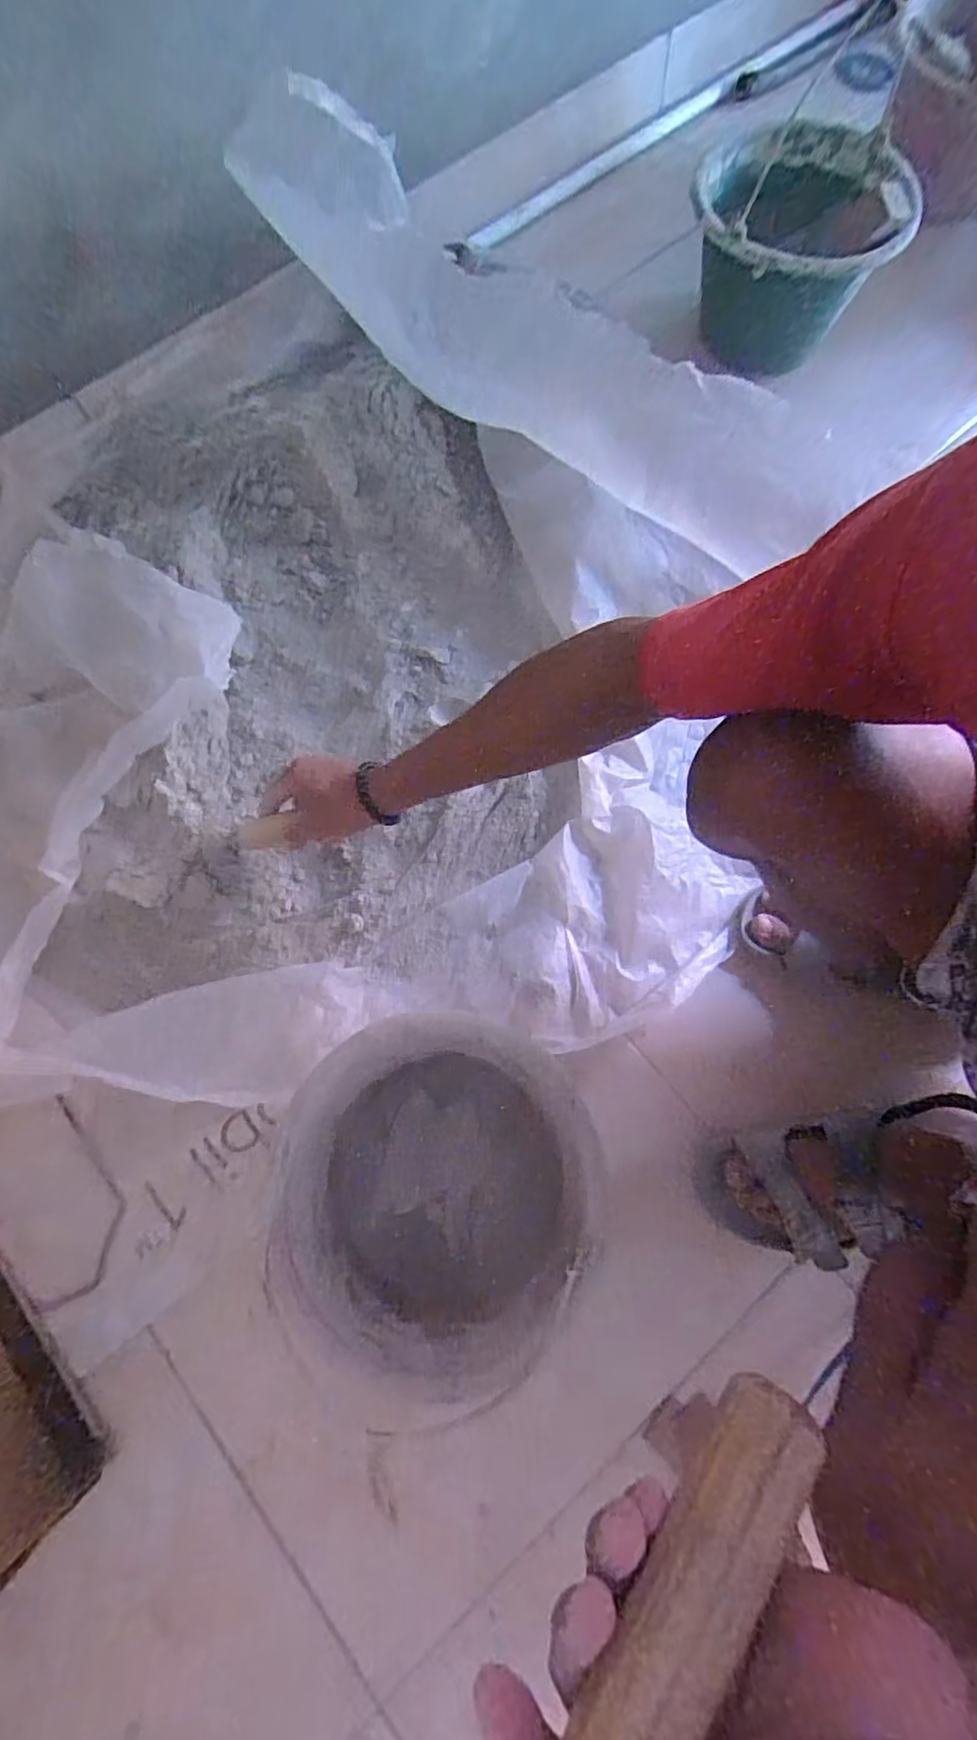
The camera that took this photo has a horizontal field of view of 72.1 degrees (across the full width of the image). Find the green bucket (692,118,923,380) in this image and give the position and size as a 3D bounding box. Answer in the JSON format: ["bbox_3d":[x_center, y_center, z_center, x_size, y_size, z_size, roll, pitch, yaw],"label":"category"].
[{"bbox_3d":[0.379,-0.792,0.836,0.254,0.164,0.254,-1,73,2],"label":"green bucket"}]

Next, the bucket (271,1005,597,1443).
[{"bbox_3d":[-0.043,0.257,0.553,0.252,0.156,0.261,-1,73,2],"label":"bucket"}]

